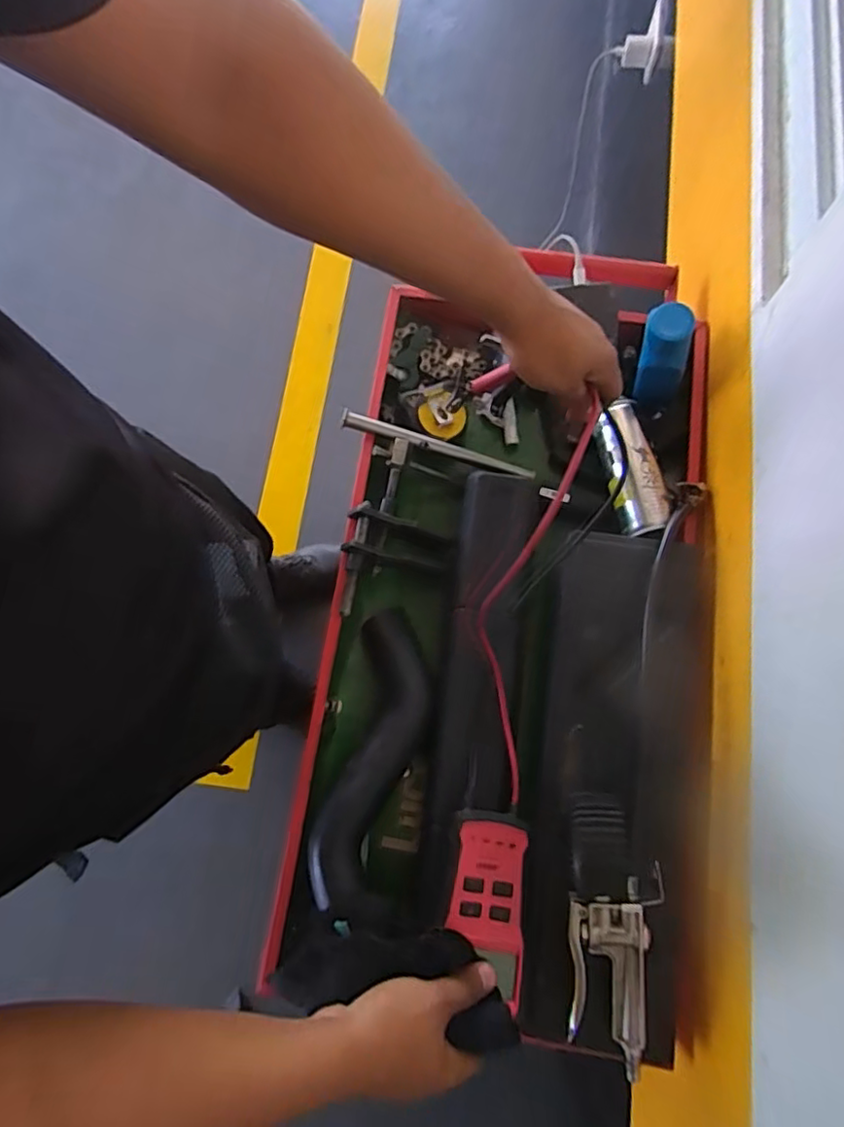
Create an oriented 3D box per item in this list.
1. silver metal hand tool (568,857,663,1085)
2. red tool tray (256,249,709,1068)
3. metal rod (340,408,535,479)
[{"bbox_3d":[0.144,0.312,0.481,0.066,0.030,0.146,8,76,4],"label":"silver metal hand tool"},{"bbox_3d":[0.089,0.010,0.601,0.328,0.165,0.724,8,76,4],"label":"red tool tray"},{"bbox_3d":[0.018,-0.122,0.651,0.208,0.014,0.017,15,76,-13],"label":"metal rod"}]

